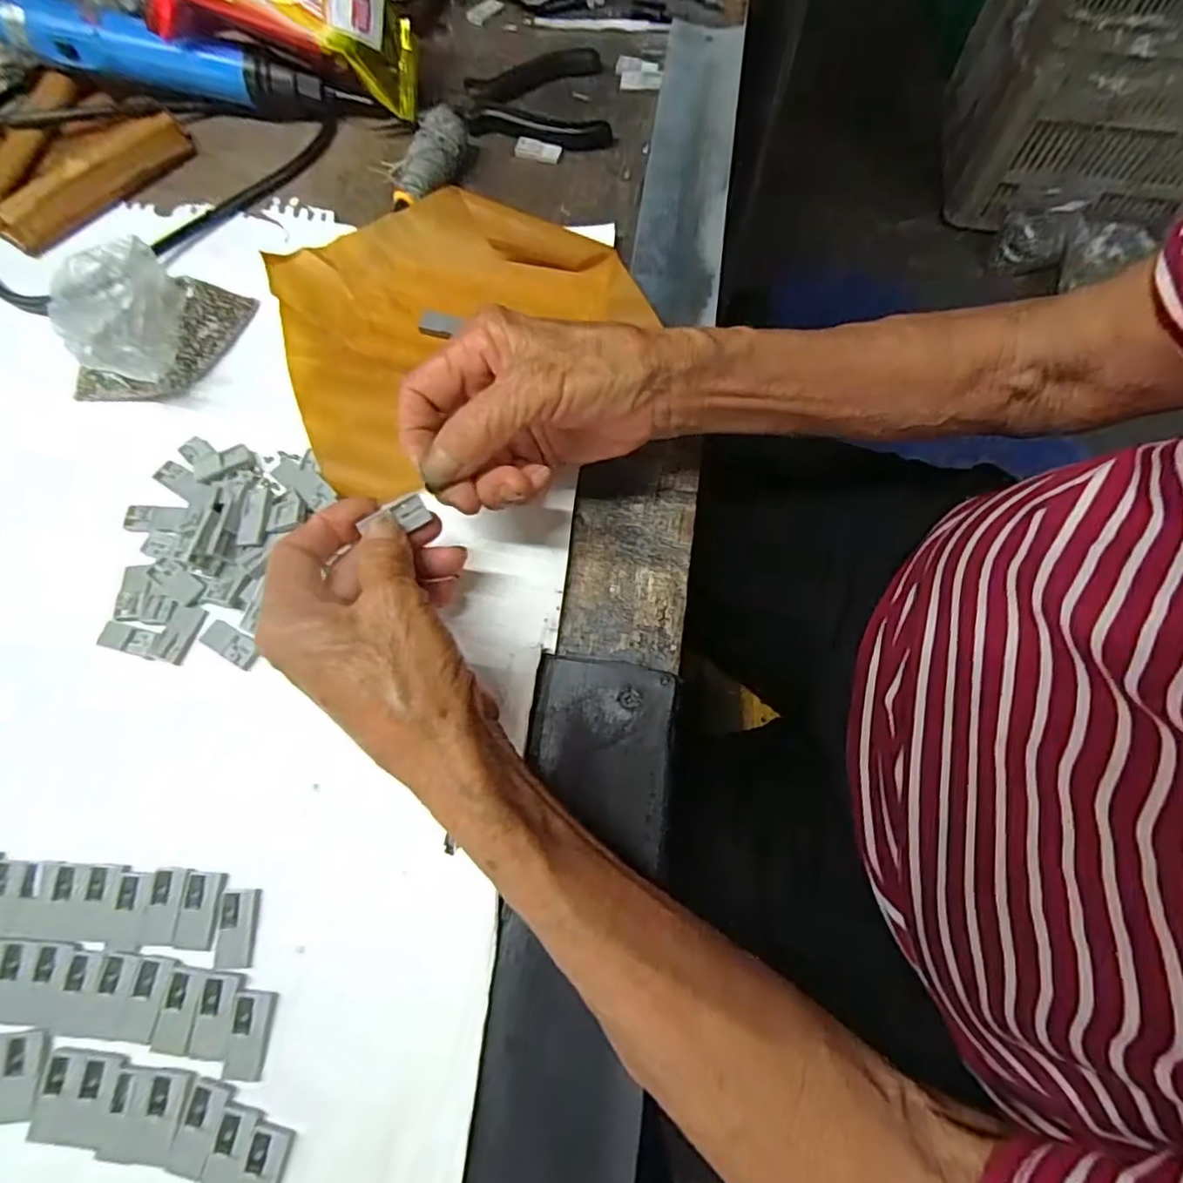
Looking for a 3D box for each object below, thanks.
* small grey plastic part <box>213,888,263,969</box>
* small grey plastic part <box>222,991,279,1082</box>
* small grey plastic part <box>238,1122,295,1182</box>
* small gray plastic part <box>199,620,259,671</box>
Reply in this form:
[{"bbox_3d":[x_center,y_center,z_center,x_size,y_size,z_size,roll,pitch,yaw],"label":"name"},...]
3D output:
[{"bbox_3d":[-0.139,0.131,0.241,0.013,0.004,0.027,-3,68,0],"label":"small grey plastic part"},{"bbox_3d":[-0.127,0.163,0.228,0.015,0.004,0.028,1,68,1],"label":"small grey plastic part"},{"bbox_3d":[-0.114,0.201,0.213,0.014,0.004,0.027,10,69,5],"label":"small grey plastic part"},{"bbox_3d":[-0.166,0.024,0.284,0.029,0.004,0.013,29,72,12],"label":"small gray plastic part"}]

